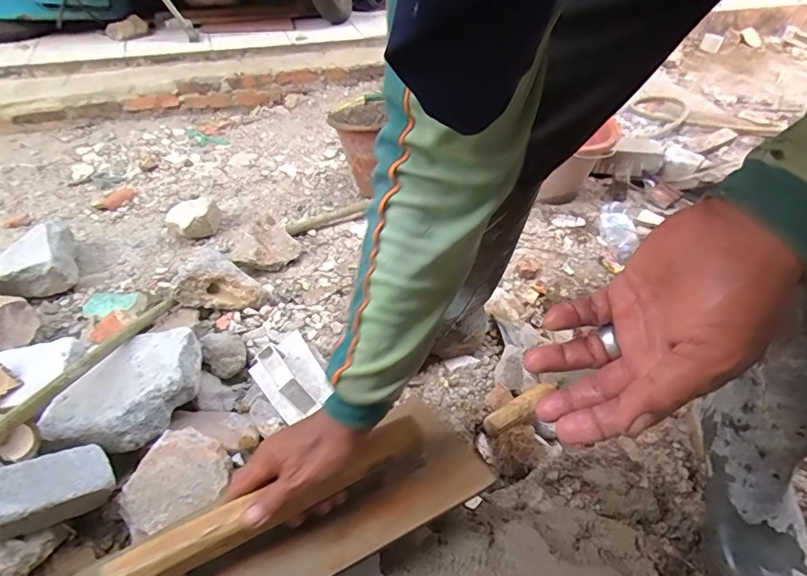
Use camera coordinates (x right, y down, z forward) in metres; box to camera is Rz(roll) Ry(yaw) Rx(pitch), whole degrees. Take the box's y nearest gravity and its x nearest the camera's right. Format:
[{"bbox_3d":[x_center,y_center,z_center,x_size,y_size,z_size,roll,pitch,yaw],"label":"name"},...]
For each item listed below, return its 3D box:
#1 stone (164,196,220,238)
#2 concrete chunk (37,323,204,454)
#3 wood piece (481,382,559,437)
[{"bbox_3d":[-0.480,-0.161,1.107,0.076,0.065,0.107,5,42,4],"label":"stone"},{"bbox_3d":[-0.406,0.152,0.741,0.145,0.075,0.235,13,43,12],"label":"concrete chunk"},{"bbox_3d":[0.171,0.170,0.695,0.129,0.017,0.032,-22,47,-25],"label":"wood piece"}]

